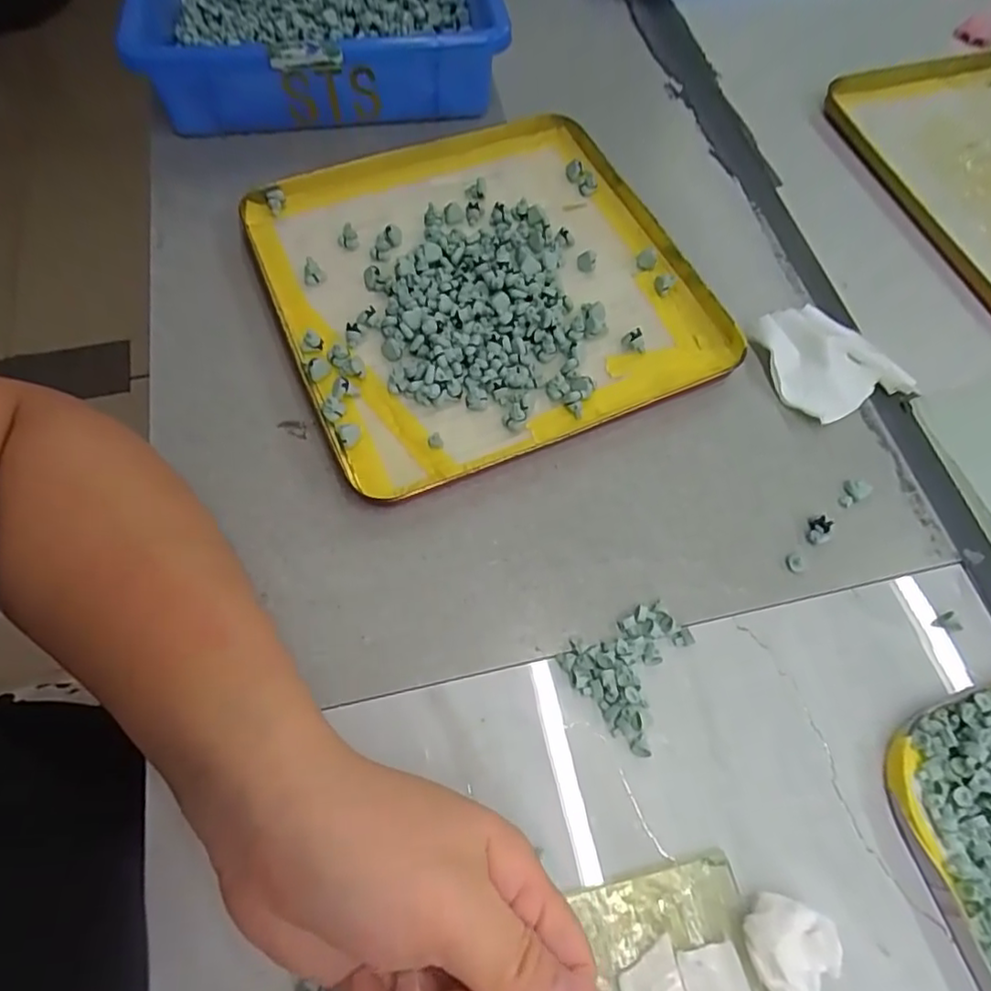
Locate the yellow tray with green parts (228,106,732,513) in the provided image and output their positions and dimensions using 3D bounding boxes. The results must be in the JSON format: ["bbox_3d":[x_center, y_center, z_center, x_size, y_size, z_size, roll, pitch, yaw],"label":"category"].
[{"bbox_3d":[-0.007,-0.135,0.384,0.242,0.024,0.254,-22,66,-12],"label":"yellow tray with green parts"}]

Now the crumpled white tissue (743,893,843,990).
[{"bbox_3d":[0.110,0.170,0.235,0.033,0.020,0.031,-37,70,-18],"label":"crumpled white tissue"}]

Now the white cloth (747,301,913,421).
[{"bbox_3d":[0.191,-0.081,0.360,0.070,0.010,0.074,-25,67,-13],"label":"white cloth"}]

